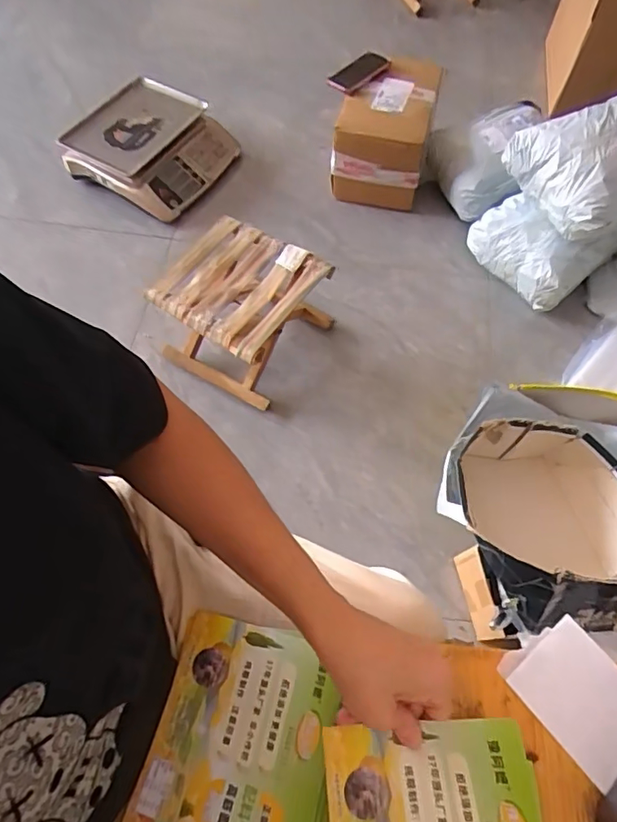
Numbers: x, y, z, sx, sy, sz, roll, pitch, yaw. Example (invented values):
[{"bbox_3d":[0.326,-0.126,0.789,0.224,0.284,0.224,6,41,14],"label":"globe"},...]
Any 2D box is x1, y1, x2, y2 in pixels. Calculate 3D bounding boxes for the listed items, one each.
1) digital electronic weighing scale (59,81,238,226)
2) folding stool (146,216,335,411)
[{"bbox_3d":[-0.401,-0.707,1.407,0.339,0.149,0.349,26,65,12],"label":"digital electronic weighing scale"},{"bbox_3d":[-0.133,-0.202,1.086,0.264,0.208,0.273,31,66,14],"label":"folding stool"}]

